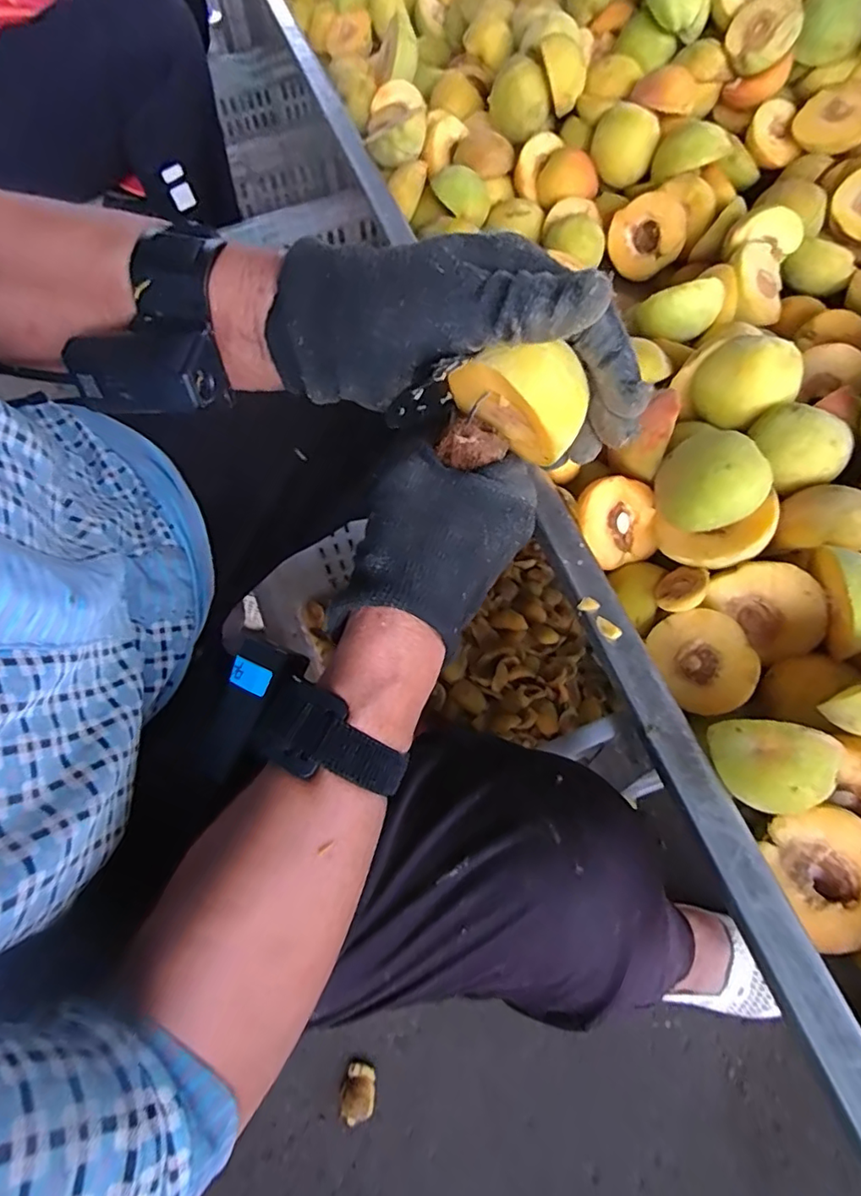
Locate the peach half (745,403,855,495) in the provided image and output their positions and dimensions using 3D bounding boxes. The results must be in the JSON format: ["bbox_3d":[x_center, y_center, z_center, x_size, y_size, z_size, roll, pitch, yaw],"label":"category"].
[{"bbox_3d":[0.220,-0.091,0.340,0.041,0.027,0.049,-25,64,-10],"label":"peach half"}]

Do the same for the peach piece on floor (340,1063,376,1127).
[{"bbox_3d":[-0.074,0.501,0.578,0.034,0.011,0.047,0,63,3],"label":"peach piece on floor"}]

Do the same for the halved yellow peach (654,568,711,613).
[{"bbox_3d":[0.148,-0.004,0.336,0.029,0.009,0.029,-6,41,39],"label":"halved yellow peach"}]

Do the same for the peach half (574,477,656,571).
[{"bbox_3d":[0.114,-0.050,0.367,0.049,0.029,0.055,-17,102,-10],"label":"peach half"}]

